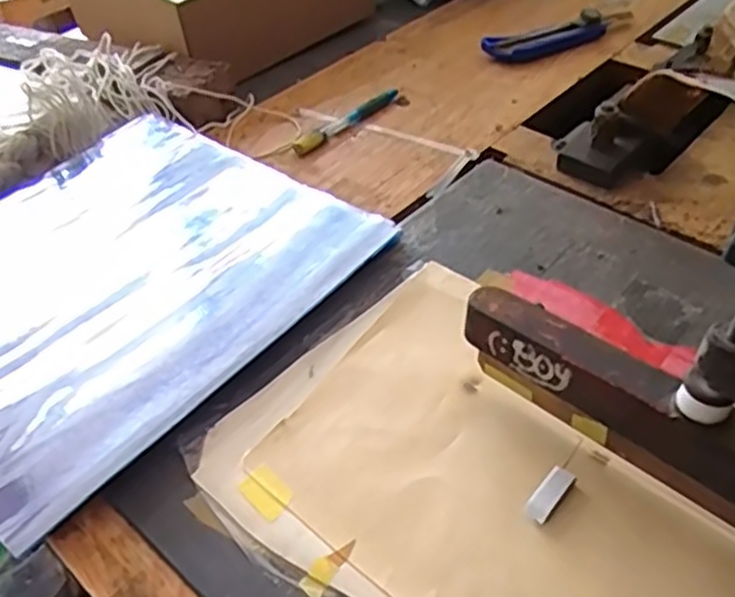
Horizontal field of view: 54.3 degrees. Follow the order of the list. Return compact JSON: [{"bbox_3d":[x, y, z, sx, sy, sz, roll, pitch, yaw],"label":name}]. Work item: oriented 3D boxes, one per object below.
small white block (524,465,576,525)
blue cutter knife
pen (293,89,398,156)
[{"bbox_3d":[0.094,0.101,0.369,0.013,0.006,0.032,29,52,29],"label":"small white block"},{"bbox_3d":[0.210,-0.278,0.747,0.179,0.026,0.042,-18,45,-16],"label":"blue cutter knife"},{"bbox_3d":[-0.018,-0.164,0.659,0.013,0.011,0.127,30,52,30],"label":"pen"}]

